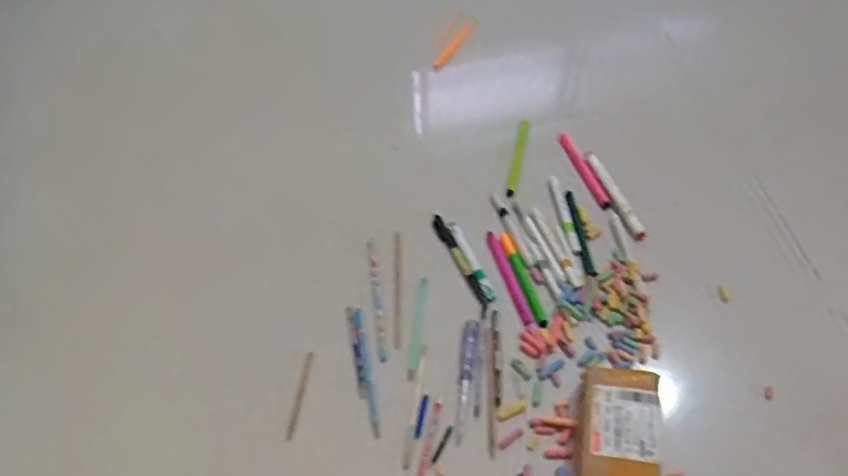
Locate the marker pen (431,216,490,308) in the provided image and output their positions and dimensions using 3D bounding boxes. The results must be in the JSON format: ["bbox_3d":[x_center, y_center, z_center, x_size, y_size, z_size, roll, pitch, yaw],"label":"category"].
[{"bbox_3d":[0.049,0.027,0.910,0.019,0.012,0.156,-22,60,-14],"label":"marker pen"}]

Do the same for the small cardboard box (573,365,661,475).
[{"bbox_3d":[0.214,0.214,0.754,0.088,0.059,0.152,7,58,4],"label":"small cardboard box"}]

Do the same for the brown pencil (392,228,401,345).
[{"bbox_3d":[-0.036,0.065,0.889,0.011,0.005,0.170,-1,58,-1],"label":"brown pencil"}]

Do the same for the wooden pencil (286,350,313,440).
[{"bbox_3d":[-0.149,0.189,0.816,0.008,0.008,0.107,8,58,5],"label":"wooden pencil"}]

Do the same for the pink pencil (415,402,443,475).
[{"bbox_3d":[0.002,0.251,0.774,0.013,0.009,0.125,12,58,7],"label":"pink pencil"}]

